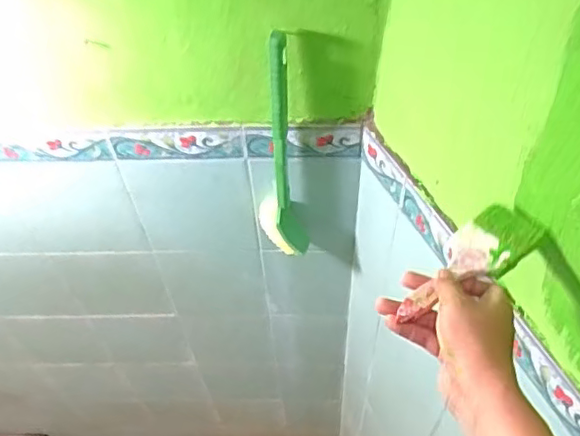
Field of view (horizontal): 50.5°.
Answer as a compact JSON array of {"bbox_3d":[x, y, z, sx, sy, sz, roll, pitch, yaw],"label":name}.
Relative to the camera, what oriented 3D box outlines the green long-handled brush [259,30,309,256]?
[{"bbox_3d":[-0.015,-0.079,0.888,0.075,0.404,0.051,-6,54,-2],"label":"green long-handled brush"}]

